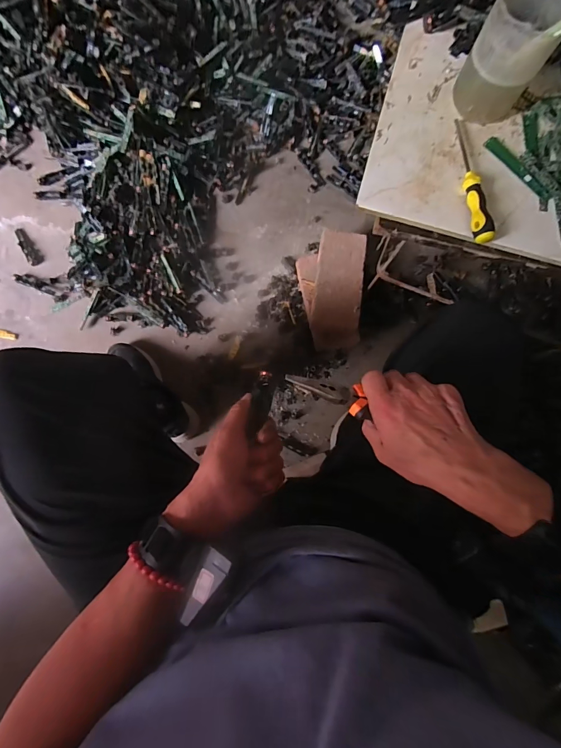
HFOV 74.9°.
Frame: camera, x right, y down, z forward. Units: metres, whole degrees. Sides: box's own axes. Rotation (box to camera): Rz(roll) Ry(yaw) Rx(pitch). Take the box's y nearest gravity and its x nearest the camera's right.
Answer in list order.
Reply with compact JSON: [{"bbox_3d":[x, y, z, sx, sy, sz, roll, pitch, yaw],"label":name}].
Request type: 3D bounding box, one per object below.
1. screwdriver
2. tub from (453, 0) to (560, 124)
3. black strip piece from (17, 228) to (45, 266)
[{"bbox_3d":[0.212,-0.216,0.407,0.018,0.022,0.145,-8,81,-3],"label":"screwdriver"},{"bbox_3d":[0.240,-0.336,0.388,0.072,0.100,0.067,0,81,-2],"label":"tub"},{"bbox_3d":[-0.570,-0.285,0.825,0.032,0.006,0.100,-38,84,-12],"label":"black strip piece"}]

